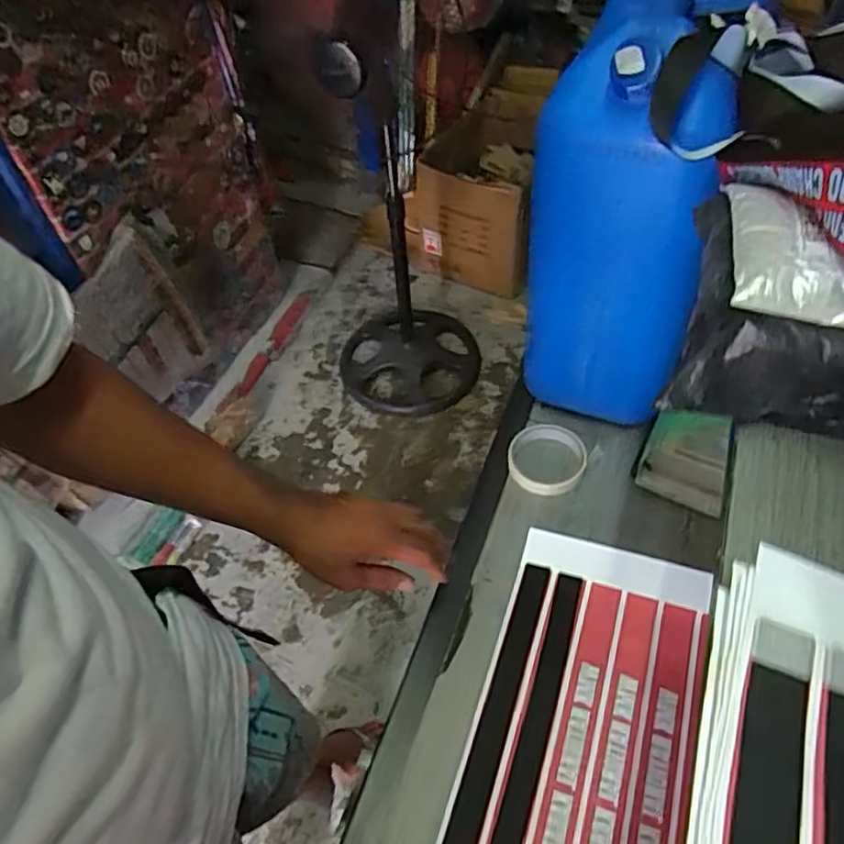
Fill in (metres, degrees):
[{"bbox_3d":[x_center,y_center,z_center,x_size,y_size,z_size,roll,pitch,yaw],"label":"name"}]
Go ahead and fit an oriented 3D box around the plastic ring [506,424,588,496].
[{"bbox_3d":[0.146,0.042,0.757,0.084,0.032,0.092,30,59,25],"label":"plastic ring"}]

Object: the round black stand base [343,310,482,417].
[{"bbox_3d":[-0.037,-0.196,1.938,0.405,0.086,0.421,-2,51,2],"label":"round black stand base"}]

